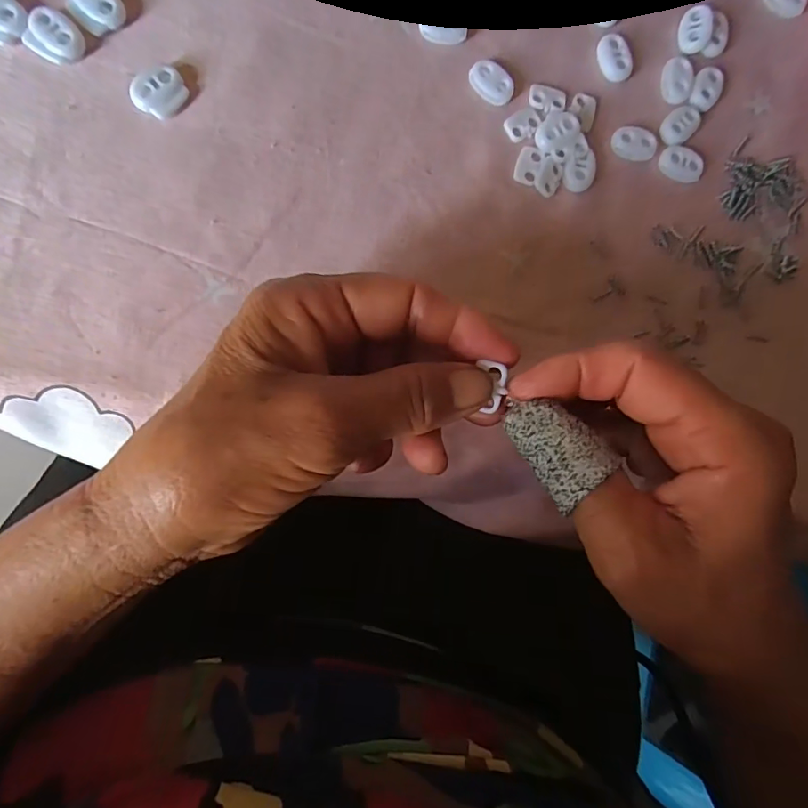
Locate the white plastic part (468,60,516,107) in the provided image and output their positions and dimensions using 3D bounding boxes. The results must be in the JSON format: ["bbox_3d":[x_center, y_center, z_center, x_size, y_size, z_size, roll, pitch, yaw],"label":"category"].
[{"bbox_3d":[0.041,-0.150,0.237,0.022,0.007,0.013,37,84,-6],"label":"white plastic part"}]

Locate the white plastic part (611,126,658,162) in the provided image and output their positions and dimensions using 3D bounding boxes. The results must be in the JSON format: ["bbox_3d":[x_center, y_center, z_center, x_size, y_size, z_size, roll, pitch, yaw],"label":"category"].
[{"bbox_3d":[0.112,-0.127,0.247,0.022,0.004,0.015,11,87,-8],"label":"white plastic part"}]

